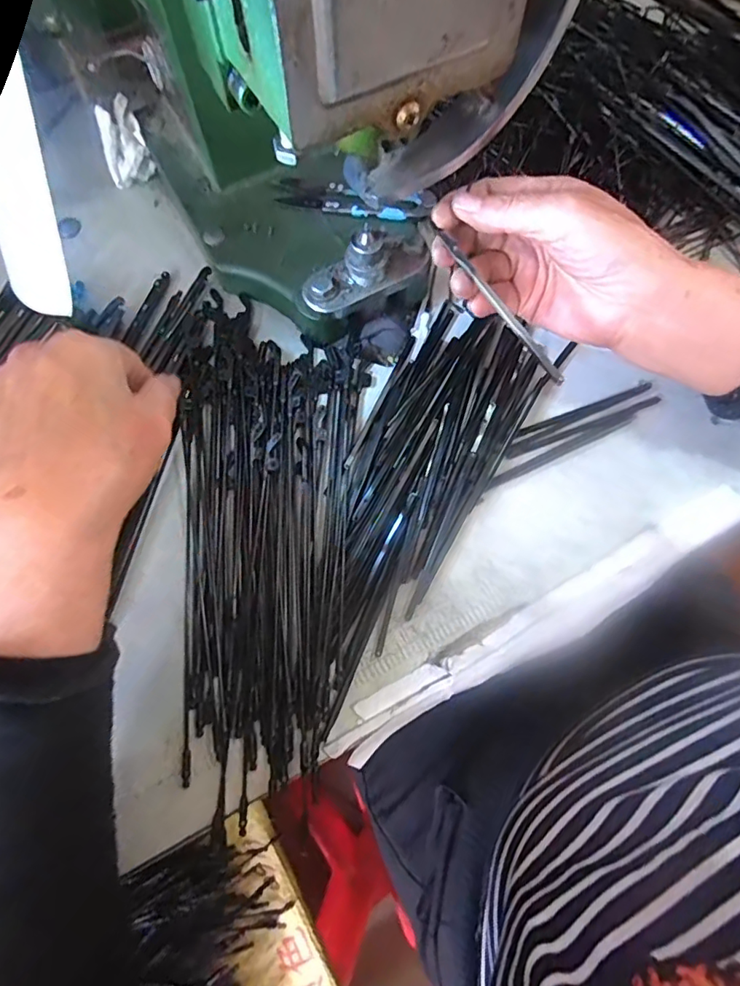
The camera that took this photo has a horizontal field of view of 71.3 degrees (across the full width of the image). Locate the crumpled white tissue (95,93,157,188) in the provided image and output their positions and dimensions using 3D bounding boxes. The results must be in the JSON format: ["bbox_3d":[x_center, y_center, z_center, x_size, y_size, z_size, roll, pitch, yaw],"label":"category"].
[{"bbox_3d":[-0.165,-0.234,0.341,0.027,0.033,0.037,-20,76,-4],"label":"crumpled white tissue"}]

